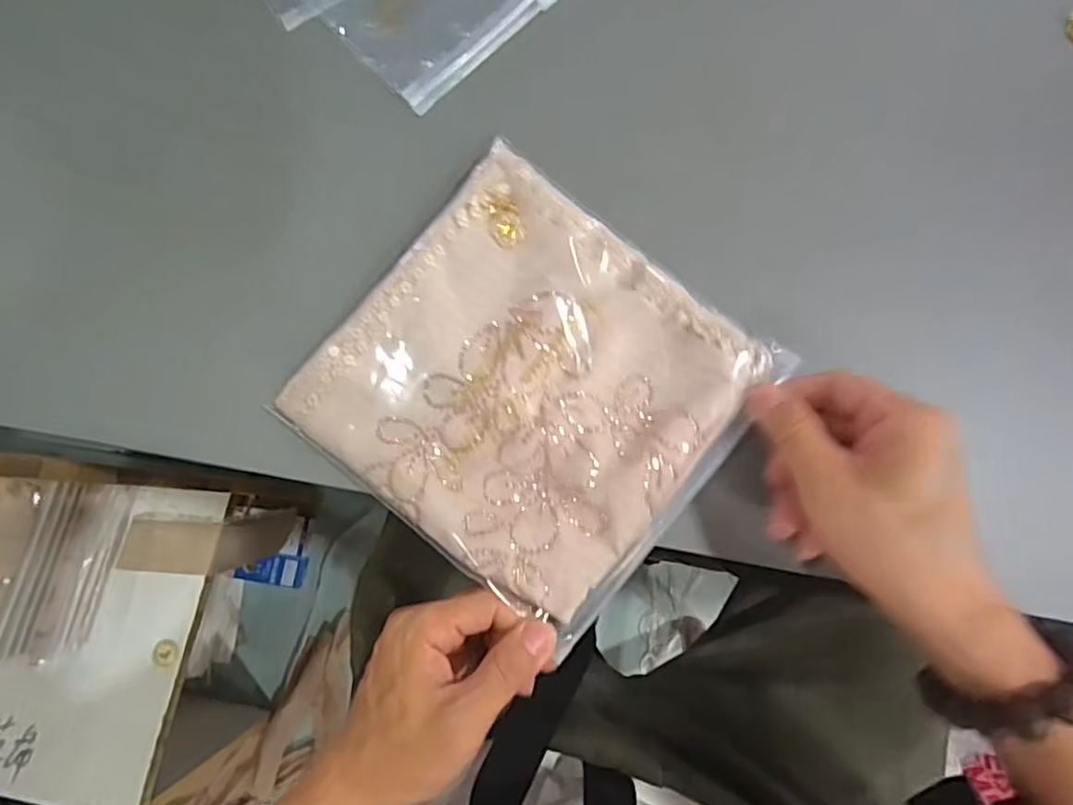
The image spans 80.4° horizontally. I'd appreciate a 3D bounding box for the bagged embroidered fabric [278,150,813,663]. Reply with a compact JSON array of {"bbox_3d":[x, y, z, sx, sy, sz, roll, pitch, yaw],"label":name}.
[{"bbox_3d":[-0.003,-0.010,0.330,0.192,0.017,0.186,38,82,5],"label":"bagged embroidered fabric"}]

